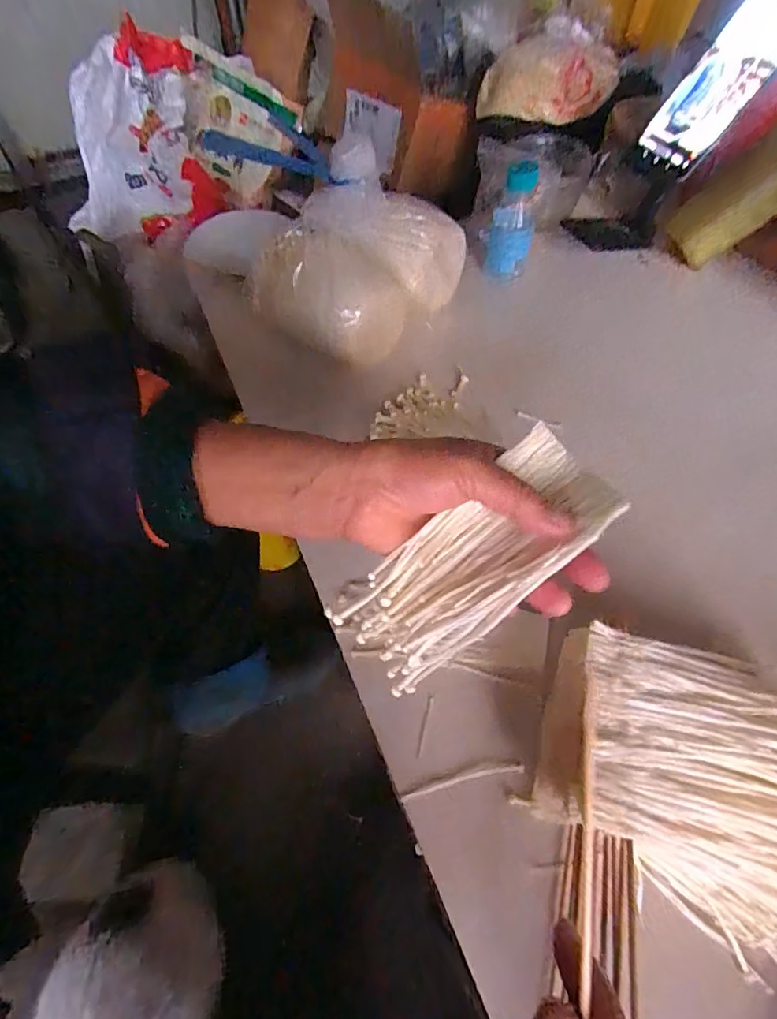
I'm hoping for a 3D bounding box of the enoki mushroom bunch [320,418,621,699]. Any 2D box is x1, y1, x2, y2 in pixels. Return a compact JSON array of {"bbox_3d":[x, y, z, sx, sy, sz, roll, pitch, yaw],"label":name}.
[{"bbox_3d":[0.043,0.027,0.254,0.144,0.026,0.060,-41,64,5],"label":"enoki mushroom bunch"}]

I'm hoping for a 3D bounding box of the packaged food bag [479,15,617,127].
[{"bbox_3d":[0.191,-0.522,0.598,0.152,0.069,0.106,18,61,12],"label":"packaged food bag"}]

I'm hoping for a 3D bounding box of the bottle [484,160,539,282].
[{"bbox_3d":[0.128,-0.296,0.514,0.046,0.097,0.039,10,60,7],"label":"bottle"}]

